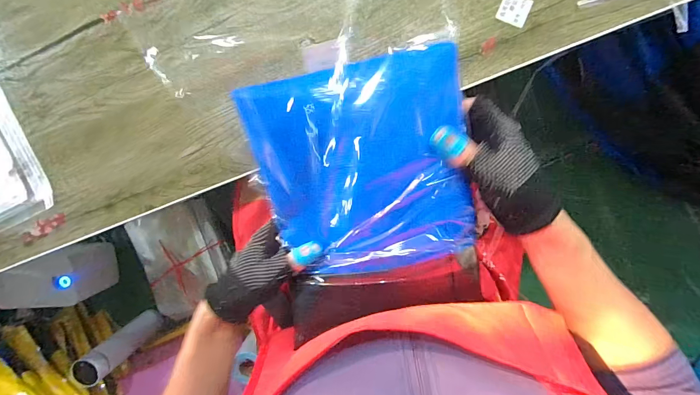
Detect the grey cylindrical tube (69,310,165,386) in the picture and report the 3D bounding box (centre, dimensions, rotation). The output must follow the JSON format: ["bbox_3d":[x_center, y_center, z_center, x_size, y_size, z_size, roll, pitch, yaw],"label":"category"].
[{"bbox_3d":[-0.530,0.342,0.801,0.056,0.229,0.061,0,99,2],"label":"grey cylindrical tube"}]

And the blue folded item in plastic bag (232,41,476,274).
[{"bbox_3d":[0.010,-0.021,0.308,0.181,0.031,0.180,-10,97,6],"label":"blue folded item in plastic bag"}]

